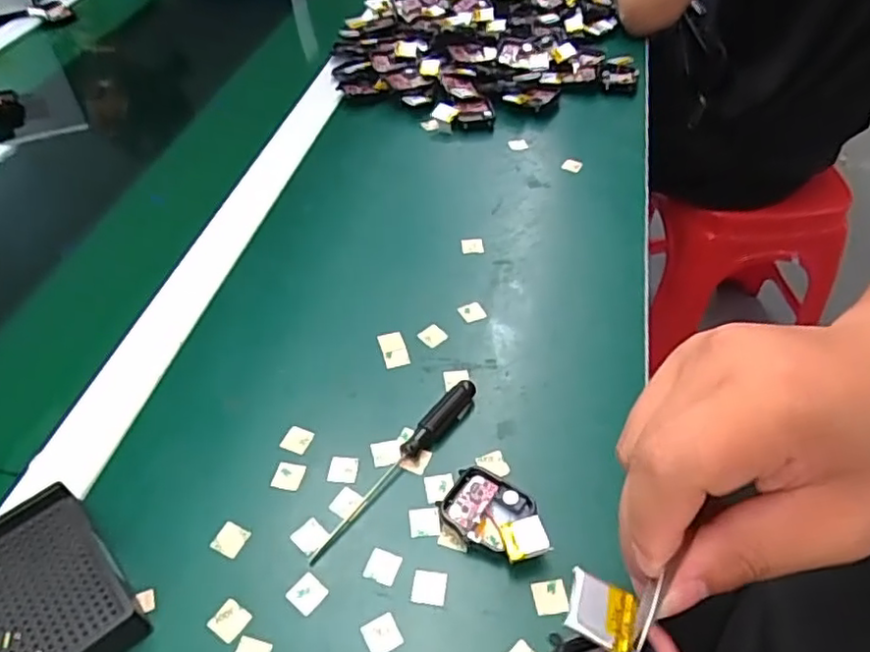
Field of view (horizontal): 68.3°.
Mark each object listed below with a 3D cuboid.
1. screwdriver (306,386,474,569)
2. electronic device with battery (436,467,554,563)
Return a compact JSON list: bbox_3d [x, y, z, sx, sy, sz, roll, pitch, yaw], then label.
[{"bbox_3d":[-0.019,0.075,0.352,0.013,0.013,0.131,27,53,26],"label":"screwdriver"},{"bbox_3d":[0.032,0.097,0.330,0.058,0.015,0.038,26,53,25],"label":"electronic device with battery"}]

